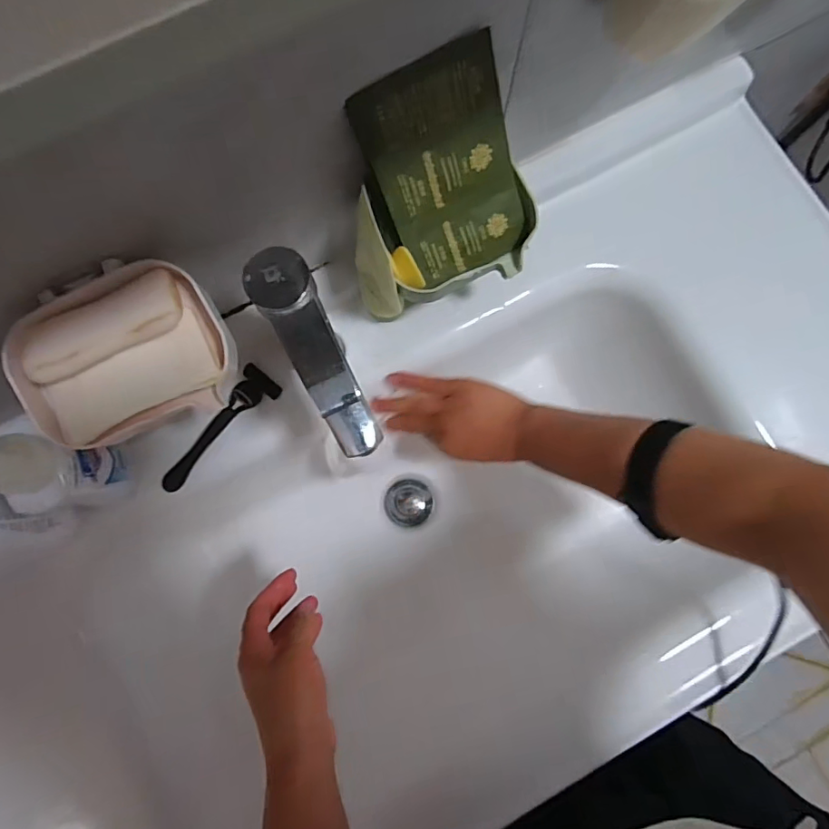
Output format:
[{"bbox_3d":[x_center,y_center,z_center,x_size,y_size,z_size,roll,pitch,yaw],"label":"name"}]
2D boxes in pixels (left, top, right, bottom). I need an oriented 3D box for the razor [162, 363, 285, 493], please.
[{"bbox_3d":[-0.181,0.016,0.476,0.038,0.021,0.134,38,83,7],"label":"razor"}]

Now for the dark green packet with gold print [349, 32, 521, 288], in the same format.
[{"bbox_3d":[0.026,-0.170,0.368,0.099,0.147,0.009,-29,46,-2],"label":"dark green packet with gold print"}]

